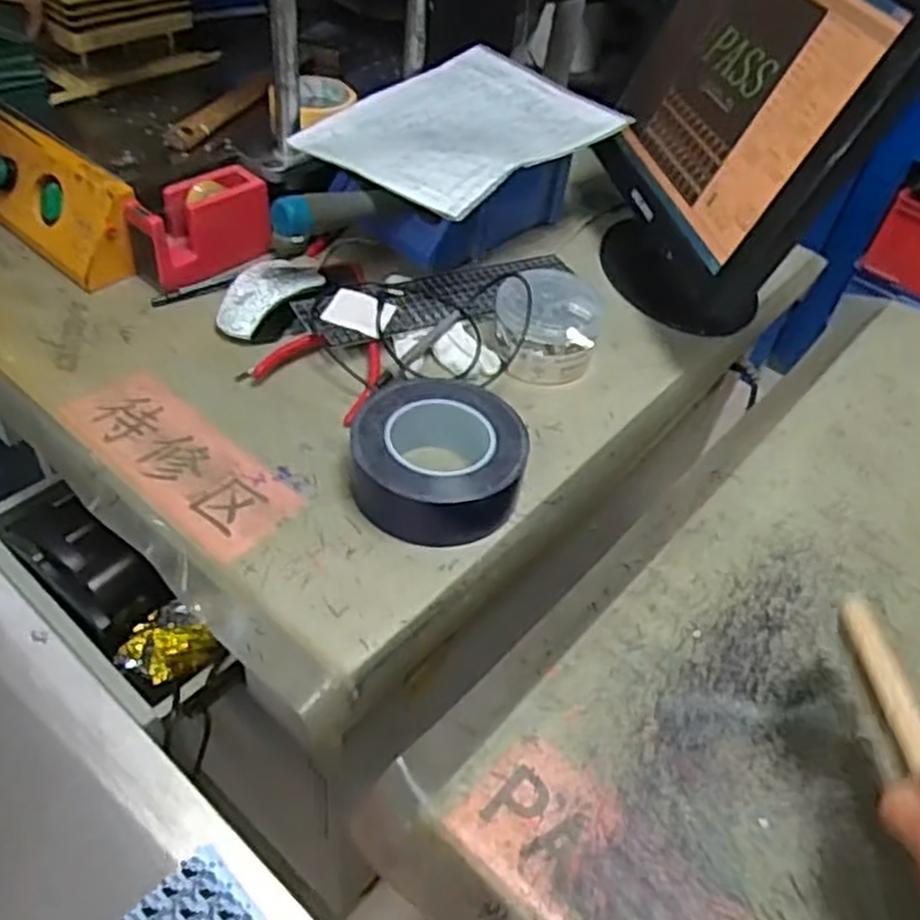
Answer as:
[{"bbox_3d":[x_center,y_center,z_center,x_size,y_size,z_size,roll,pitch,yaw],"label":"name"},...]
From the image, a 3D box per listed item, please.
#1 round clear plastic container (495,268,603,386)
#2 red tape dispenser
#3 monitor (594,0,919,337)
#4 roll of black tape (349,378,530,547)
[{"bbox_3d":[0.081,-0.125,0.731,0.094,0.061,0.098,4,47,-4],"label":"round clear plastic container"},{"bbox_3d":[-0.249,-0.227,0.765,0.134,0.073,0.057,-32,59,-33],"label":"red tape dispenser"},{"bbox_3d":[0.242,-0.320,0.742,0.125,0.320,0.369,-6,49,-13],"label":"monitor"},{"bbox_3d":[-0.015,-0.007,0.593,0.128,0.044,0.133,4,47,-4],"label":"roll of black tape"}]

